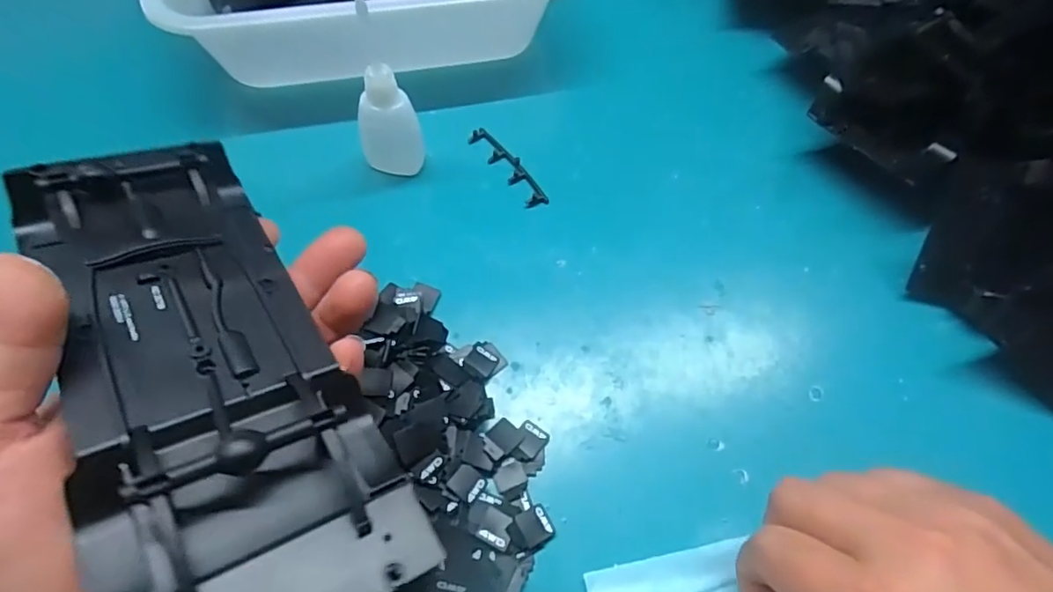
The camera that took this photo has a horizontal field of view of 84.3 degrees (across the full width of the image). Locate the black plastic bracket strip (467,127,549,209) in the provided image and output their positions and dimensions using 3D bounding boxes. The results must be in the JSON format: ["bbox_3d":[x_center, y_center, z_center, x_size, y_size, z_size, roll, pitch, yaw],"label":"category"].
[{"bbox_3d":[-0.011,-0.077,0.347,0.015,0.005,0.066,-32,66,-18],"label":"black plastic bracket strip"}]

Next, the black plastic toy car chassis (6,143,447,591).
[{"bbox_3d":[-0.102,0.013,0.181,0.075,0.033,0.193,-18,57,-34],"label":"black plastic toy car chassis"}]

